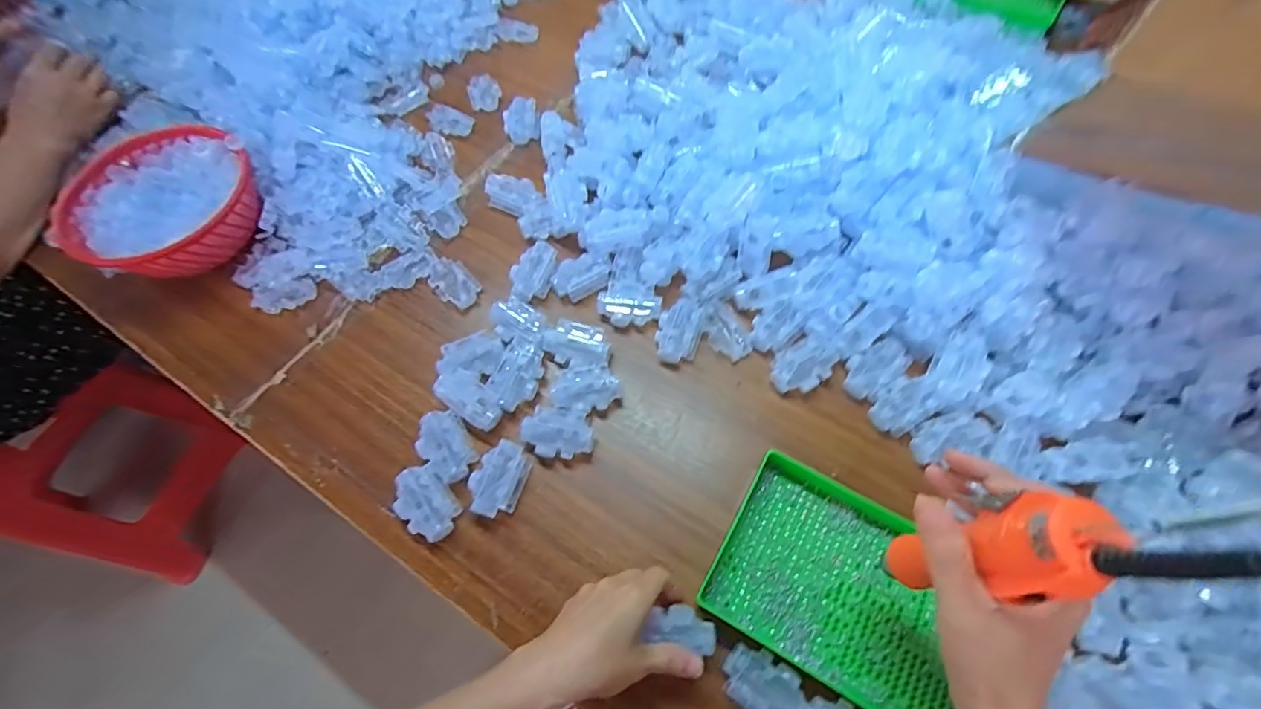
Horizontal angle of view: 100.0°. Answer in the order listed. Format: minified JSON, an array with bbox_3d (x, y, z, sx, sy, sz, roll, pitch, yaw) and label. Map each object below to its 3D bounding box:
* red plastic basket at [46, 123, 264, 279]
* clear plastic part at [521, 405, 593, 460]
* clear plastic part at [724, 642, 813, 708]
[{"bbox_3d":[-0.538,-0.173,0.630,0.197,0.095,0.186,-1,64,2],"label":"red plastic basket"},{"bbox_3d":[-0.071,0.078,0.519,0.068,0.033,0.047,4,64,4],"label":"clear plastic part"},{"bbox_3d":[0.108,0.264,0.419,0.068,0.017,0.045,38,71,18],"label":"clear plastic part"}]

